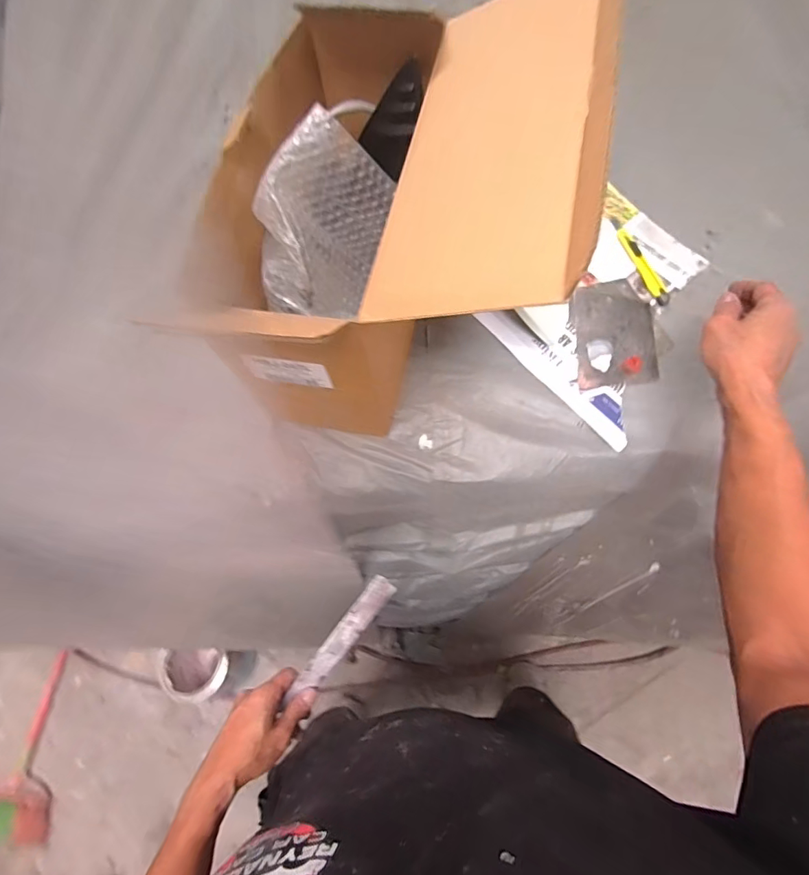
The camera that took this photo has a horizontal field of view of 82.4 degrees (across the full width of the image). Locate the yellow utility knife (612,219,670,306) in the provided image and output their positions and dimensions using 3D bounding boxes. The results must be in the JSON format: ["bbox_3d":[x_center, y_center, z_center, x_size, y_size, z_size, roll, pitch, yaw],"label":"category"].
[{"bbox_3d":[0.312,-0.235,0.613,0.023,0.007,0.143,-16,66,-4],"label":"yellow utility knife"}]

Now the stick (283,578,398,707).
[{"bbox_3d":[-0.072,0.236,0.548,0.034,0.007,0.161,41,84,-11],"label":"stick"}]

